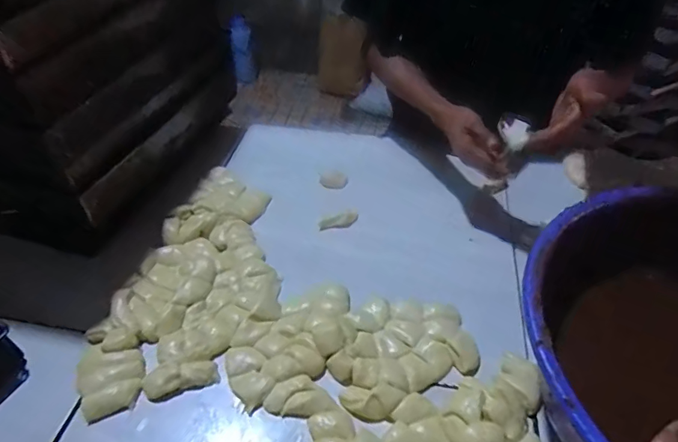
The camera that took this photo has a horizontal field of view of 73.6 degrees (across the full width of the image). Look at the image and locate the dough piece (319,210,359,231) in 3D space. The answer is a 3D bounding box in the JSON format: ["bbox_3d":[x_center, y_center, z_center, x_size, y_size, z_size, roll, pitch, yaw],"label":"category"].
[{"bbox_3d":[0.001,0.002,0.721,0.066,0.006,0.027,-19,48,-18],"label":"dough piece"}]

